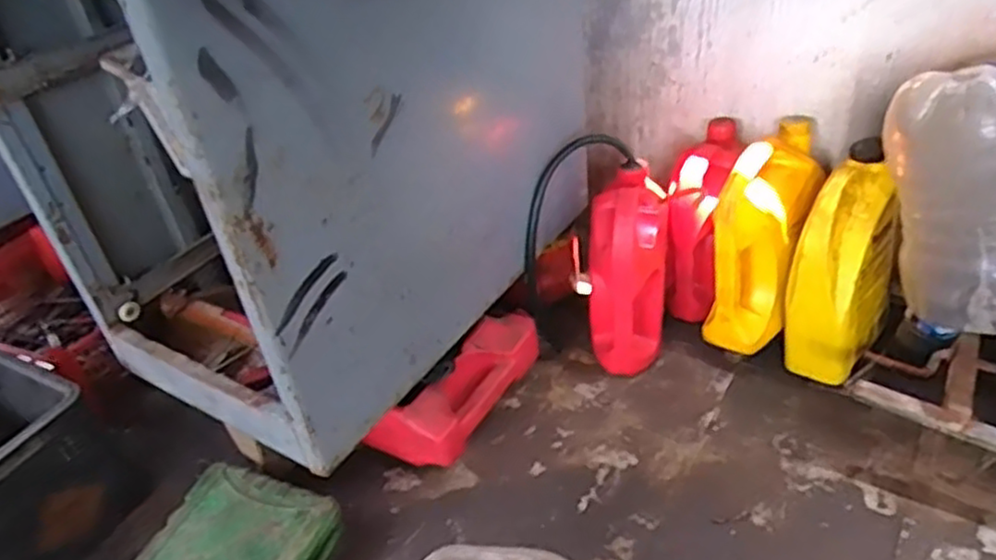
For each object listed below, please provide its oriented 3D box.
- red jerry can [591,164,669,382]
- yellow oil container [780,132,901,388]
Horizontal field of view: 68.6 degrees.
[{"bbox_3d":[0.206,-0.005,1.151,0.116,0.296,0.162,4,37,14],"label":"red jerry can"},{"bbox_3d":[0.521,-0.008,1.090,0.172,0.319,0.108,-34,44,-32],"label":"yellow oil container"}]

